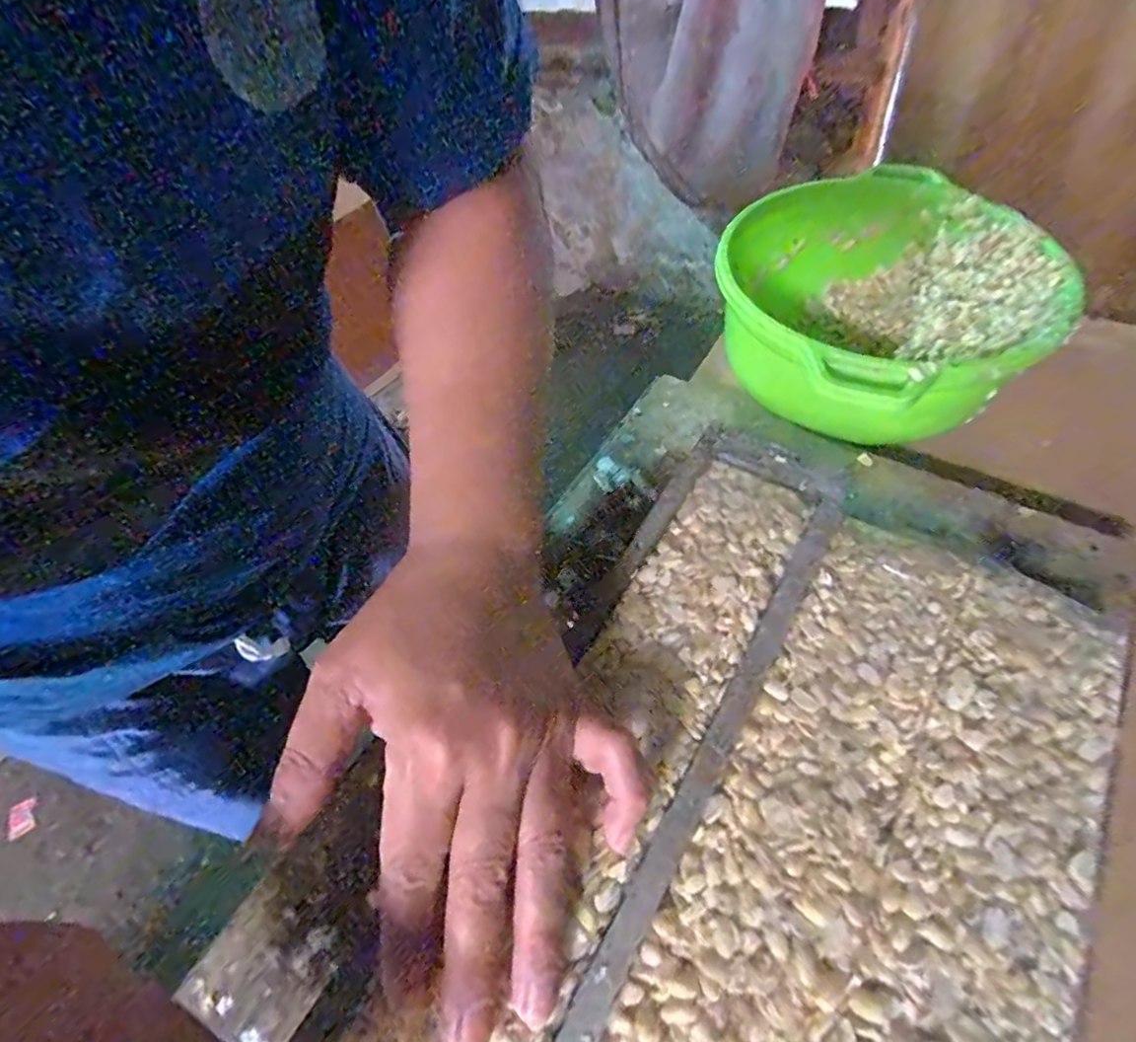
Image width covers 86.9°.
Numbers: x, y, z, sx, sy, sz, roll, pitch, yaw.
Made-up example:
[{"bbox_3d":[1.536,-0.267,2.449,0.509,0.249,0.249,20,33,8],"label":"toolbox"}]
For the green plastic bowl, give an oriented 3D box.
[{"bbox_3d":[0.205,-0.142,0.414,0.201,0.086,0.206,-4,50,5],"label":"green plastic bowl"}]

